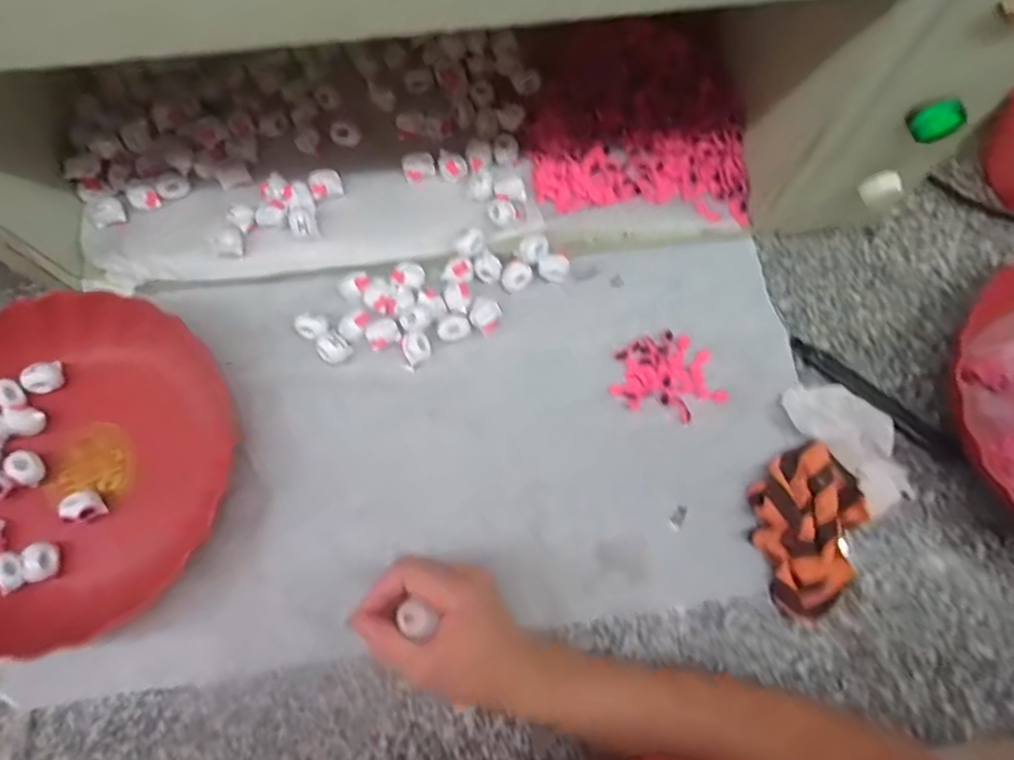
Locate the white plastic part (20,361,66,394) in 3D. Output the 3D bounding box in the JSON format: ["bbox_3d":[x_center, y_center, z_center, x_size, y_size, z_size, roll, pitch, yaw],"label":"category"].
[{"bbox_3d":[-0.357,-0.002,0.459,0.025,0.015,0.021,-23,73,-8],"label":"white plastic part"}]

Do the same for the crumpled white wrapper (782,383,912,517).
[{"bbox_3d":[0.256,0.042,0.443,0.057,0.011,0.102,-30,74,-10],"label":"crumpled white wrapper"}]

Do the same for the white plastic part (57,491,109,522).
[{"bbox_3d":[-0.304,0.092,0.431,0.022,0.027,0.022,5,71,1],"label":"white plastic part"}]

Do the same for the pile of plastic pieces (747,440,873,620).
[{"bbox_3d":[0.216,0.103,0.420,0.082,0.024,0.107,-16,72,-6],"label":"pile of plastic pieces"}]

